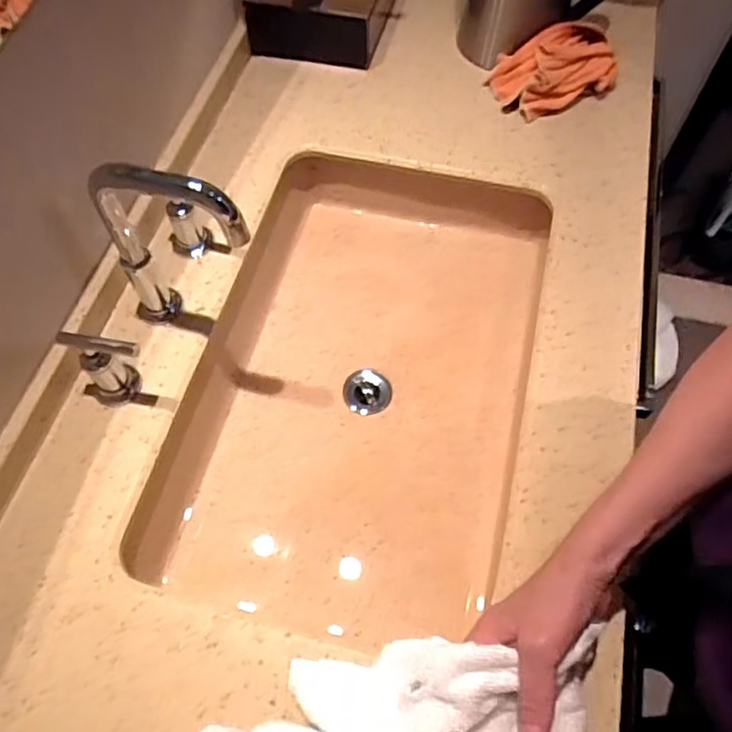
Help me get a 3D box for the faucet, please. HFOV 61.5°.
[{"bbox_3d":[-0.185,-0.104,0.602,0.164,0.221,0.043,19,63,12],"label":"faucet"}]

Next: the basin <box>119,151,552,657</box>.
[{"bbox_3d":[-0.005,0.007,0.738,0.394,0.099,0.594,13,62,8],"label":"basin"}]

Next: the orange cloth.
[{"bbox_3d":[0.264,-0.408,0.846,0.172,0.065,0.103,-18,62,-8],"label":"orange cloth"}]

